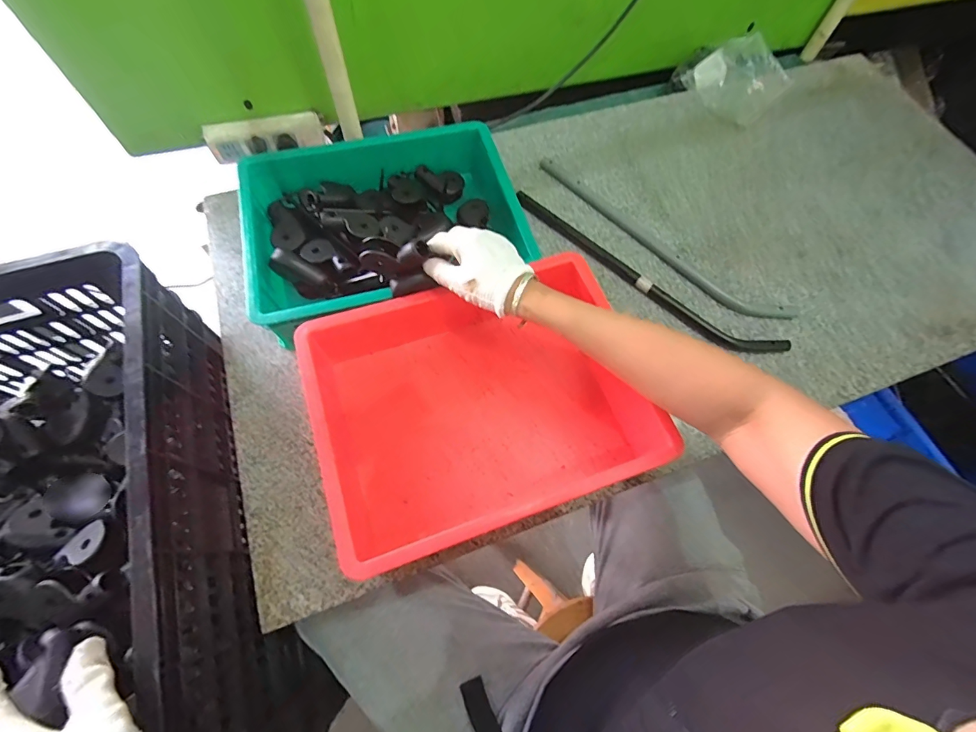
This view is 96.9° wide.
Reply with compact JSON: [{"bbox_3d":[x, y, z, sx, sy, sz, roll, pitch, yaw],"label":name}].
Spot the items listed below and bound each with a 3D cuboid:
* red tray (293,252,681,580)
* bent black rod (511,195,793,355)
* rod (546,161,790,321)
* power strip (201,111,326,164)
[{"bbox_3d":[-0.009,0.023,0.500,0.386,0.077,0.300,-18,68,-10],"label":"red tray"},{"bbox_3d":[0.211,-0.129,0.614,0.423,0.012,0.052,34,69,13],"label":"bent black rod"},{"bbox_3d":[0.244,-0.189,0.648,0.431,0.011,0.053,38,70,14],"label":"rod"},{"bbox_3d":[-0.355,-0.367,0.693,0.175,0.046,0.040,-18,68,-10],"label":"power strip"}]

